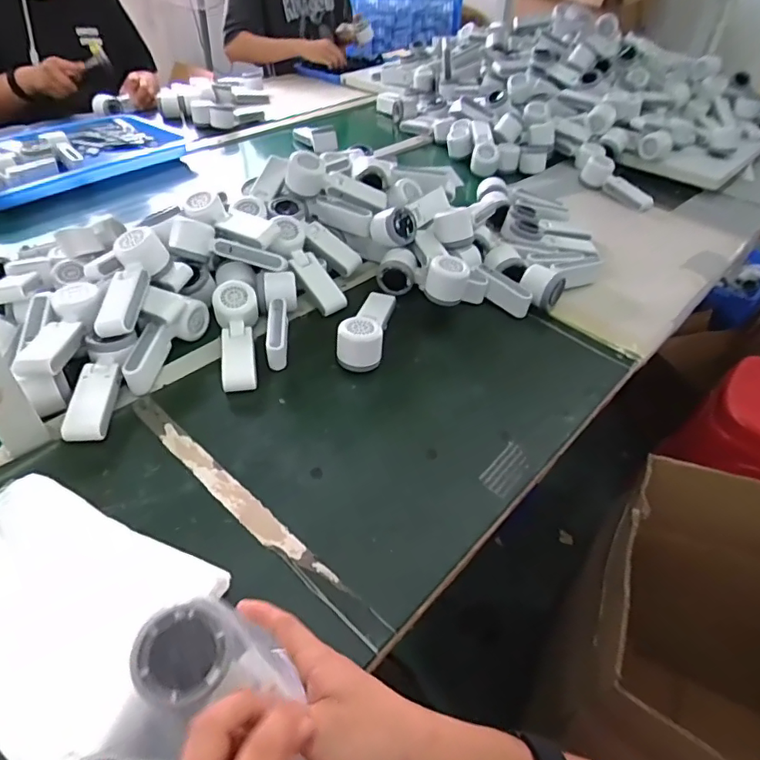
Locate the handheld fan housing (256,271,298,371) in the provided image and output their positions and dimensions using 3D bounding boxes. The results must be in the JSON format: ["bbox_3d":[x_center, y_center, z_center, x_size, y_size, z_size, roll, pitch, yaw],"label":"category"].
[{"bbox_3d":[-0.141,-0.082,0.723,0.055,0.059,0.161,-3,58,-6],"label":"handheld fan housing"}]

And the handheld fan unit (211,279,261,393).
[{"bbox_3d":[-0.188,-0.057,0.693,0.058,0.039,0.166,-6,64,-9],"label":"handheld fan unit"}]

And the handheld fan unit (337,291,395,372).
[{"bbox_3d":[-0.017,-0.081,0.731,0.059,0.055,0.166,8,43,5],"label":"handheld fan unit"}]

